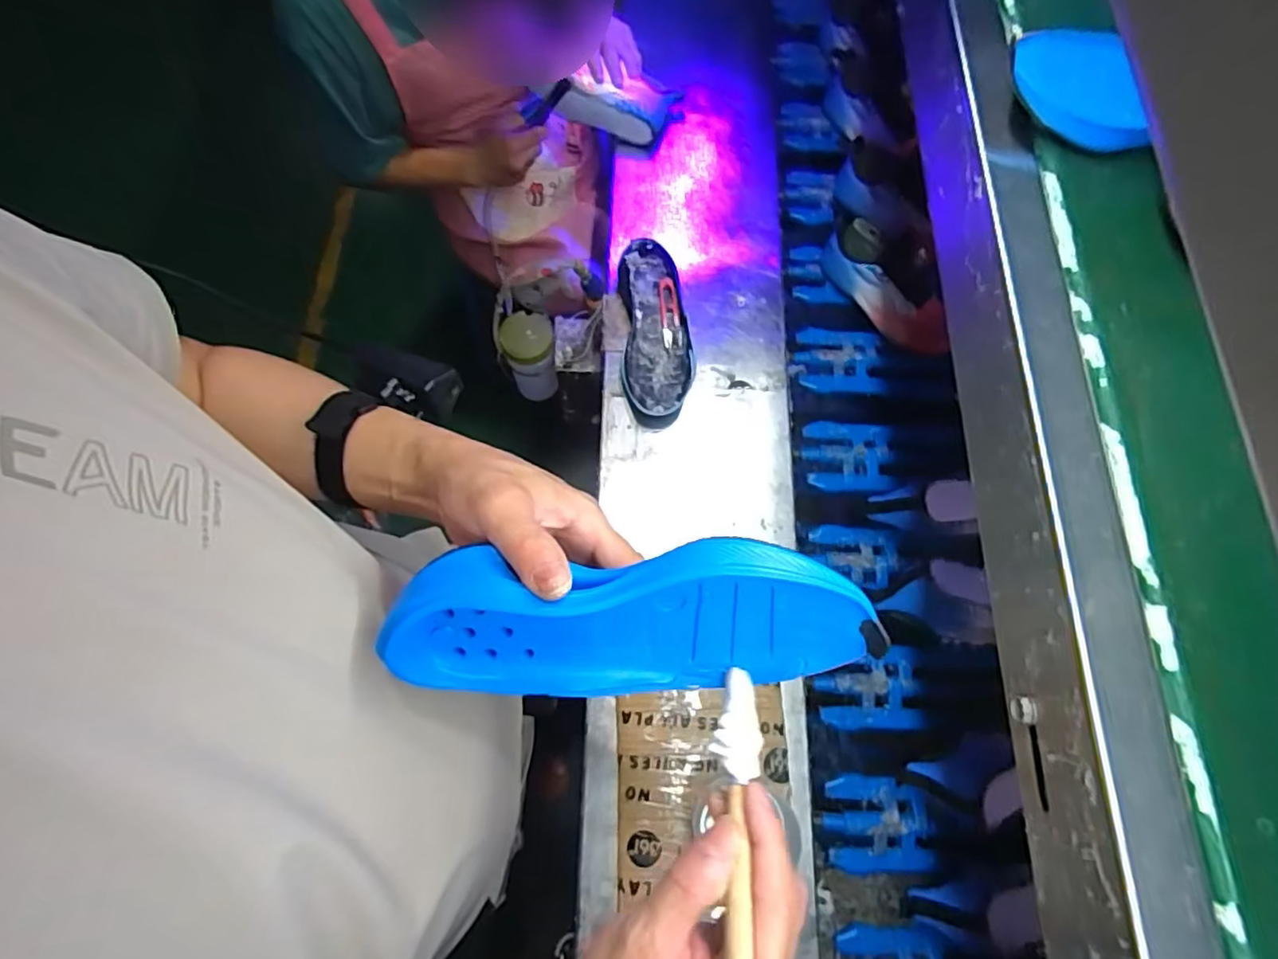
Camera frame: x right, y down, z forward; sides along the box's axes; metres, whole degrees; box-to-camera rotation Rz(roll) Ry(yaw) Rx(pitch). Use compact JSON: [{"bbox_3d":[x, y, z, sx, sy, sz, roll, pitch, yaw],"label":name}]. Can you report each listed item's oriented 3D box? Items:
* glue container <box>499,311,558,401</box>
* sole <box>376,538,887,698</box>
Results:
[{"bbox_3d":[-0.158,-0.183,0.924,0.072,0.108,0.089,-15,77,-4],"label":"glue container"},{"bbox_3d":[-0.007,0.073,0.321,0.234,0.092,0.043,-3,39,4],"label":"sole"}]

